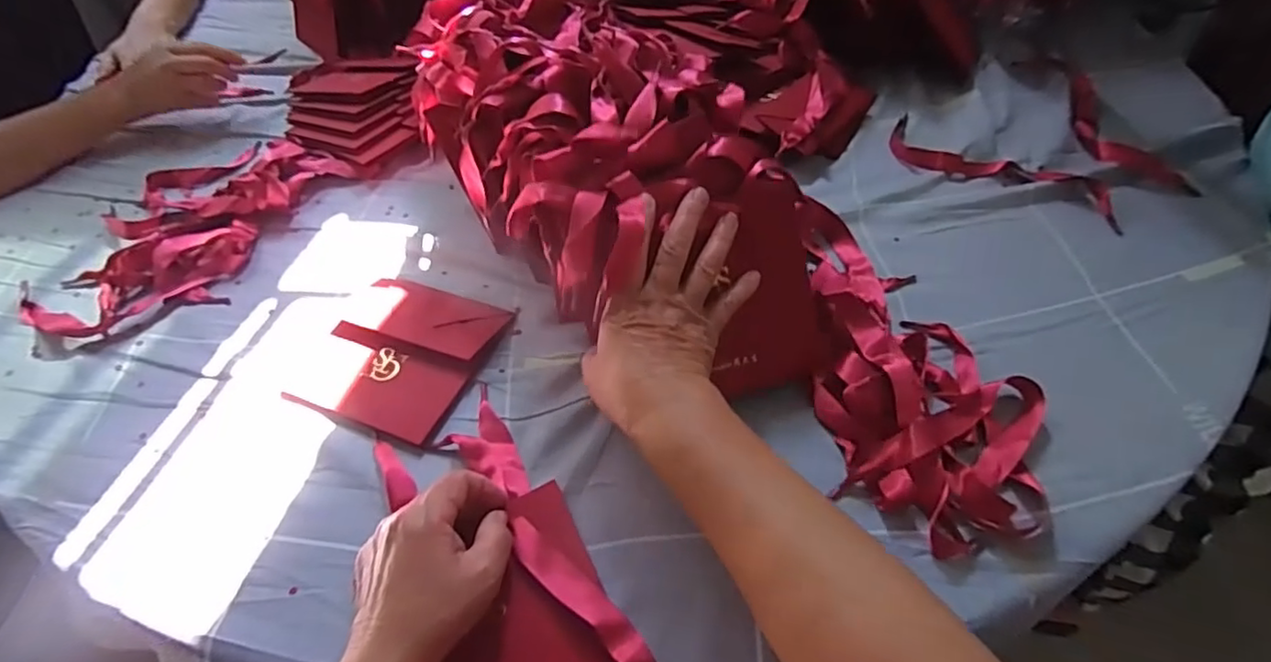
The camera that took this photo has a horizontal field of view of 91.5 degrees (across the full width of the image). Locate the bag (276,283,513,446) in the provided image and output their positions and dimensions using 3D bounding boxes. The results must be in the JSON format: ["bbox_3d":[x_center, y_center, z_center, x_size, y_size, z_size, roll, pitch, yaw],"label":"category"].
[{"bbox_3d":[-0.191,0.015,0.502,0.135,0.015,0.136,16,54,17],"label":"bag"}]

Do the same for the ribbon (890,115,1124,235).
[{"bbox_3d":[0.353,-0.157,0.607,0.229,0.013,0.069,36,62,29],"label":"ribbon"}]

